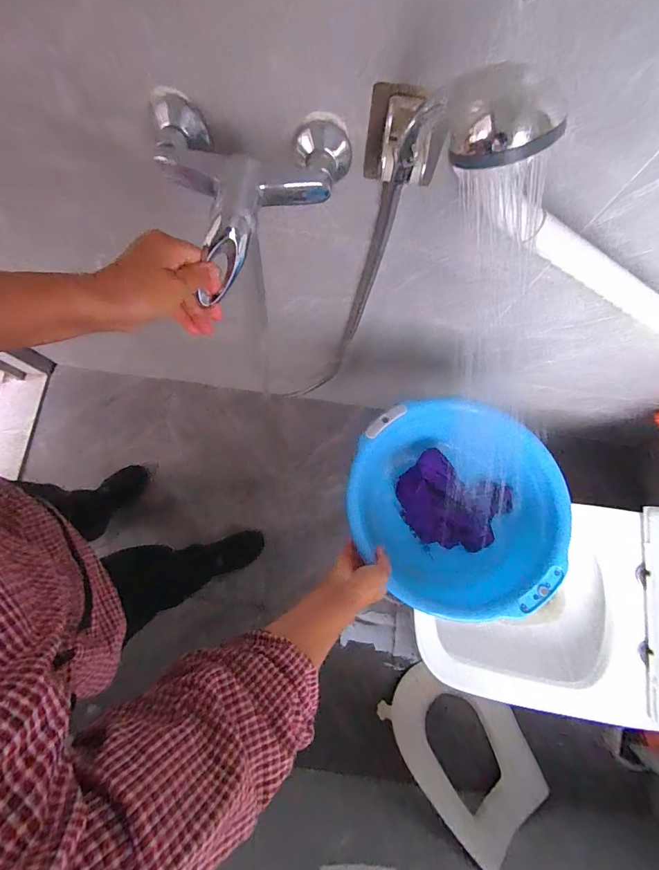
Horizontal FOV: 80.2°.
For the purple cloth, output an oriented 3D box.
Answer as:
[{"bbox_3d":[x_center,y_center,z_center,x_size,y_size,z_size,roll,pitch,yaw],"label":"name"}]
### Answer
[{"bbox_3d":[0.202,0.118,0.662,0.165,0.059,0.141,35,80,5],"label":"purple cloth"}]

